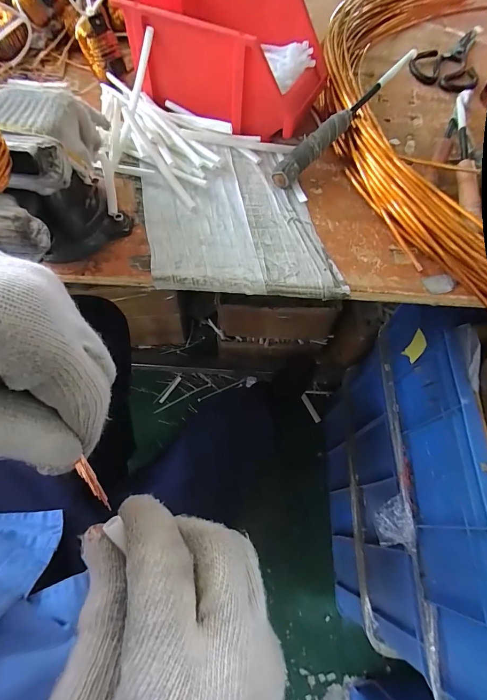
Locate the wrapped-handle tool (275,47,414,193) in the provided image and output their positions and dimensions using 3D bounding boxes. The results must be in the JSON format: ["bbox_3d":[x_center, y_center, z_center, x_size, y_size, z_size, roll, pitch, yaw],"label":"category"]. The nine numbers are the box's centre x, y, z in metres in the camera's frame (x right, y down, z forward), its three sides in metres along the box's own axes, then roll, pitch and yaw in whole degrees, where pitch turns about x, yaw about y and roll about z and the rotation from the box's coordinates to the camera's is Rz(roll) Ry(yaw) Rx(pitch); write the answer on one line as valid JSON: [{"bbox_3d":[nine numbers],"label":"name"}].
[{"bbox_3d":[0.135,-0.303,0.448,0.024,0.027,0.260,42,81,16],"label":"wrapped-handle tool"}]

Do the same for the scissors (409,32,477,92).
[{"bbox_3d":[0.369,-0.511,0.600,0.110,0.021,0.249,32,66,12],"label":"scissors"}]

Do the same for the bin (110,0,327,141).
[{"bbox_3d":[-0.012,-0.399,0.459,0.235,0.092,0.176,27,65,9],"label":"bin"}]

